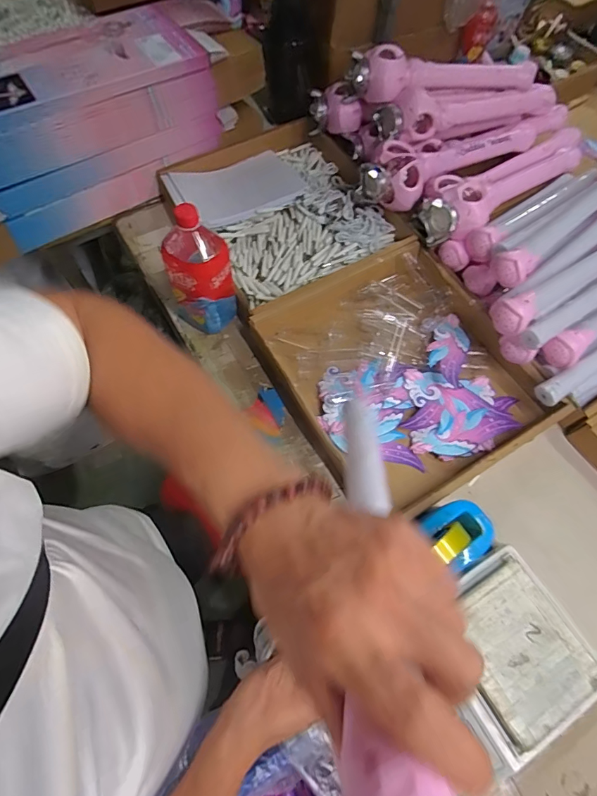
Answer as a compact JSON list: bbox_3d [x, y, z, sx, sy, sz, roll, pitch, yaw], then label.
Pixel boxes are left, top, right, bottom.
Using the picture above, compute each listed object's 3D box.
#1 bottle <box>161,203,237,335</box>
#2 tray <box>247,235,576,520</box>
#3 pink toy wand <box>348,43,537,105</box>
[{"bbox_3d":[-0.146,-0.186,0.622,0.089,0.199,0.081,-13,67,-7],"label":"bottle"},{"bbox_3d":[0.160,-0.047,0.673,0.352,0.048,0.392,-31,70,-14],"label":"tray"},{"bbox_3d":[0.273,-0.592,0.777,0.360,0.079,0.075,-12,67,-7],"label":"pink toy wand"}]

